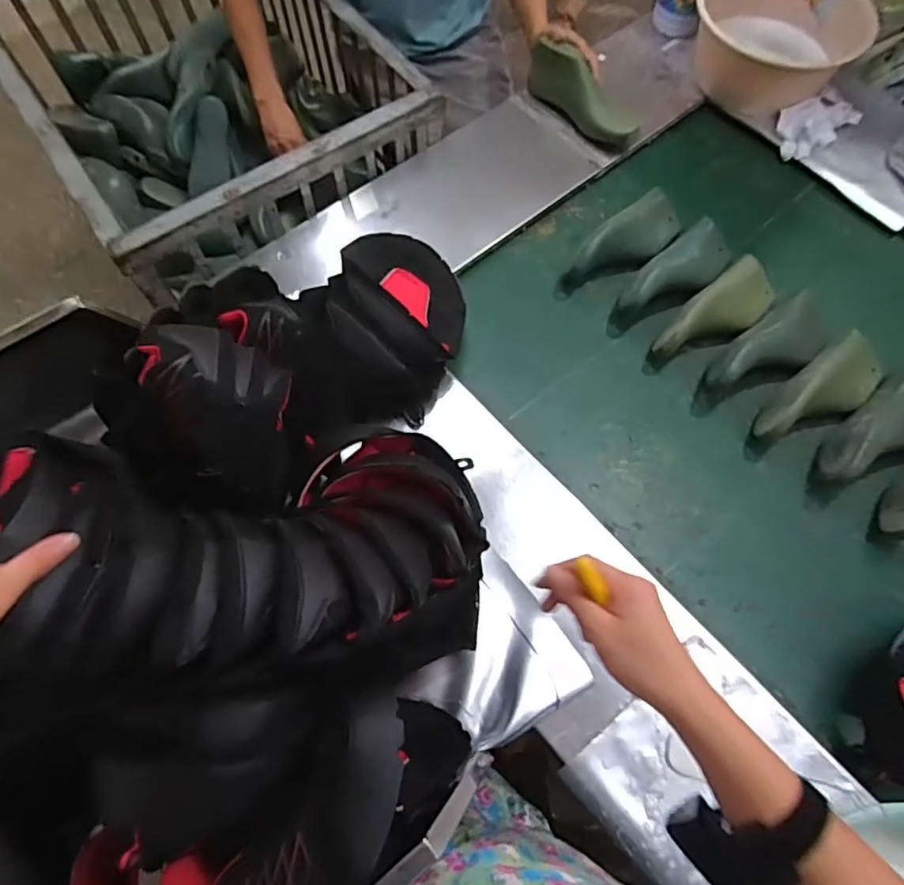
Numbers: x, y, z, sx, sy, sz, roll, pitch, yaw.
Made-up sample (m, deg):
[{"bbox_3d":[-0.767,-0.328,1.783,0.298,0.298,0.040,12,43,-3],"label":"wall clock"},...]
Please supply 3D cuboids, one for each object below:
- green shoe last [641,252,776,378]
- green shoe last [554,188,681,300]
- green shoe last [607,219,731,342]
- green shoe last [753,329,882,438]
[{"bbox_3d":[0.414,-0.194,0.901,0.258,0.074,0.085,-39,76,-14],"label":"green shoe last"},{"bbox_3d":[0.281,-0.323,0.951,0.240,0.074,0.081,-35,75,-14],"label":"green shoe last"},{"bbox_3d":[0.363,-0.260,0.931,0.258,0.082,0.092,-41,76,-15],"label":"green shoe last"},{"bbox_3d":[0.552,-0.079,0.851,0.240,0.086,0.089,-30,74,-12],"label":"green shoe last"}]

